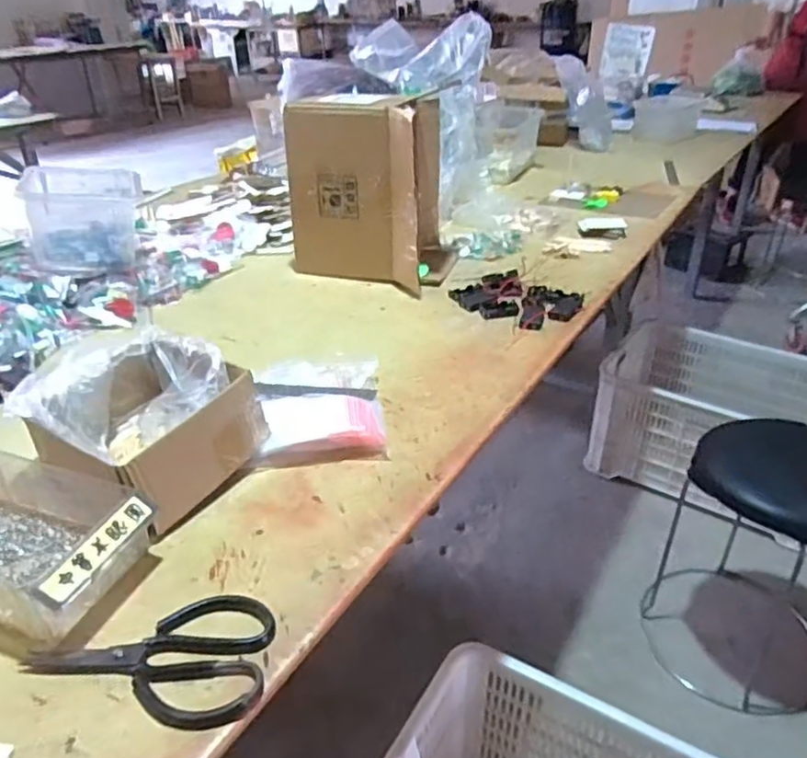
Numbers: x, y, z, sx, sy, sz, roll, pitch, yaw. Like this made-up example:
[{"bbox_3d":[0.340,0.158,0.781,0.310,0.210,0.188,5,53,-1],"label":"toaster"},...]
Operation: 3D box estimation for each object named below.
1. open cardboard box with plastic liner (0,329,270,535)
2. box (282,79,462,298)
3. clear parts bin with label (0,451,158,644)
[{"bbox_3d":[-0.273,0.048,0.688,0.207,0.110,0.184,16,35,29],"label":"open cardboard box with plastic liner"},{"bbox_3d":[-0.032,-0.354,1.178,0.243,0.297,0.277,12,33,23],"label":"box"},{"bbox_3d":[-0.357,0.137,0.586,0.264,0.065,0.144,9,32,19],"label":"clear parts bin with label"}]

